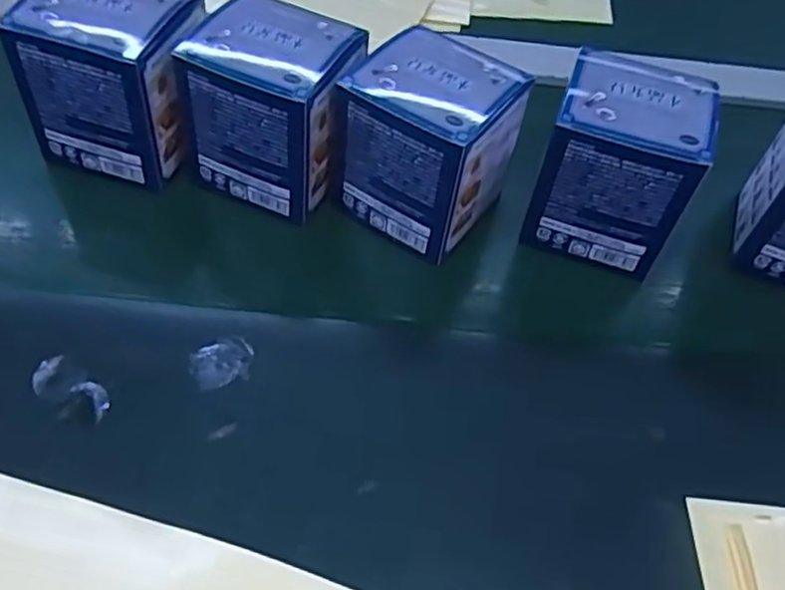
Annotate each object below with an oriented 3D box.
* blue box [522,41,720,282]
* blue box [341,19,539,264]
[{"bbox_3d":[0.131,-0.078,0.403,0.084,0.095,0.082,18,55,8],"label":"blue box"},{"bbox_3d":[0.020,-0.092,0.398,0.089,0.087,0.085,32,58,17],"label":"blue box"}]

